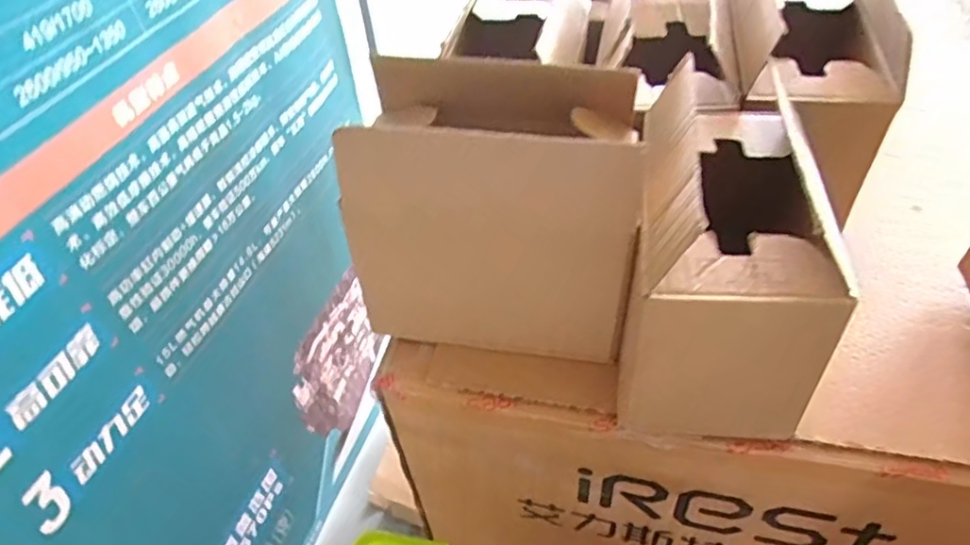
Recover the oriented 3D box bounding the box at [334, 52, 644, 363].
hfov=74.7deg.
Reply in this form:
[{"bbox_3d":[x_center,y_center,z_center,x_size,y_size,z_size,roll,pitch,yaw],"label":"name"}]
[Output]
[{"bbox_3d":[0.011,-0.056,0.547,0.224,0.213,0.136,5,48,9],"label":"box"}]

